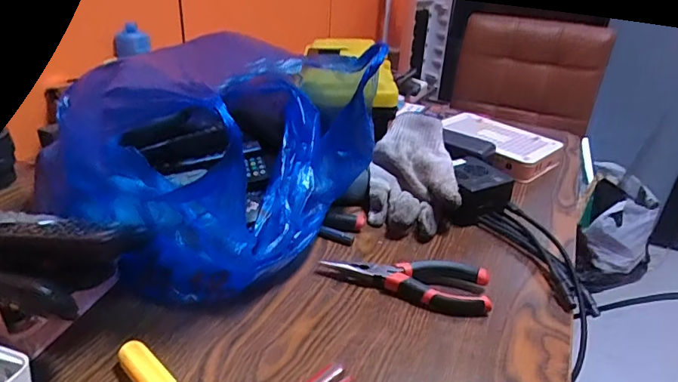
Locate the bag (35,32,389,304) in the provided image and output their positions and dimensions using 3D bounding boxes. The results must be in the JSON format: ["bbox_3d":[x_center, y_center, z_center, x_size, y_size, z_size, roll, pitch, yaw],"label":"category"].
[{"bbox_3d":[-0.114,-0.047,0.498,0.223,0.194,0.297,17,31,23],"label":"bag"}]

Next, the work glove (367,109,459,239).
[{"bbox_3d":[0.088,-0.021,0.567,0.098,0.089,0.146,4,28,0],"label":"work glove"}]

